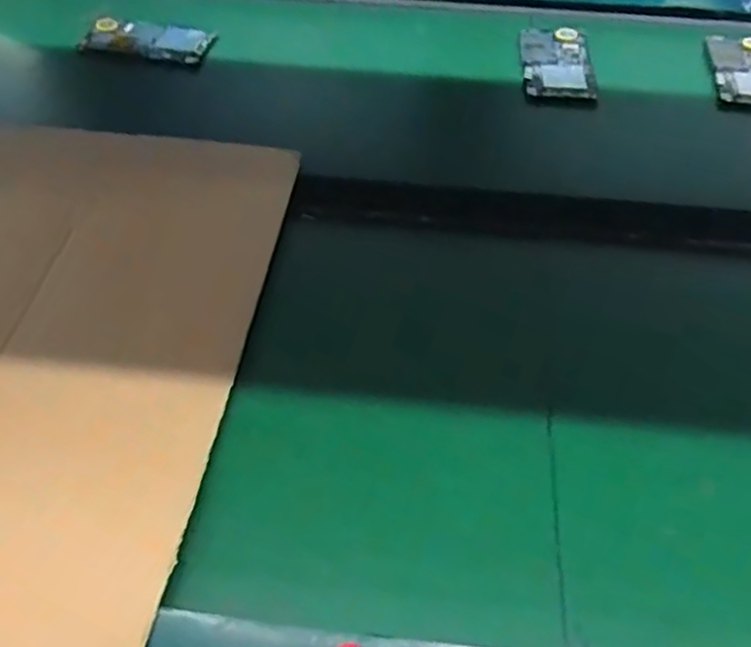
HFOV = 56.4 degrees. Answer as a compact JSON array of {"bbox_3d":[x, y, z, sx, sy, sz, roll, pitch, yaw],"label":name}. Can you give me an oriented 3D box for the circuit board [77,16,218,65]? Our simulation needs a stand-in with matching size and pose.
[{"bbox_3d":[-0.218,-0.271,0.670,0.119,0.012,0.057,8,47,0],"label":"circuit board"}]

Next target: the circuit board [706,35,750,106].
[{"bbox_3d":[0.353,-0.243,0.667,0.061,0.011,0.110,7,52,5],"label":"circuit board"}]

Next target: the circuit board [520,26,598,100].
[{"bbox_3d":[0.175,-0.256,0.671,0.065,0.009,0.121,4,51,3],"label":"circuit board"}]

